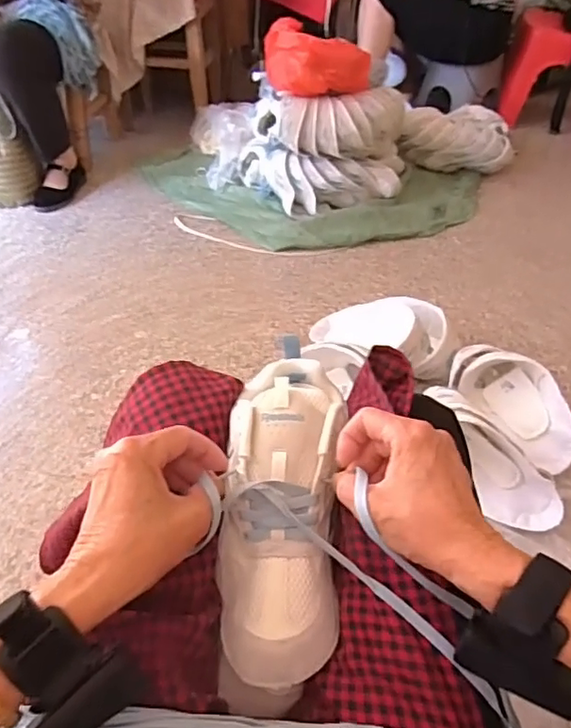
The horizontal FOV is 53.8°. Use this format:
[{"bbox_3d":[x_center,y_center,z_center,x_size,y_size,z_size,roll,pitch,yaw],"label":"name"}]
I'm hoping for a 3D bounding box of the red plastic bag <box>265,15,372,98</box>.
[{"bbox_3d":[0.080,-0.738,1.371,0.258,0.130,0.121,2,44,0],"label":"red plastic bag"}]

